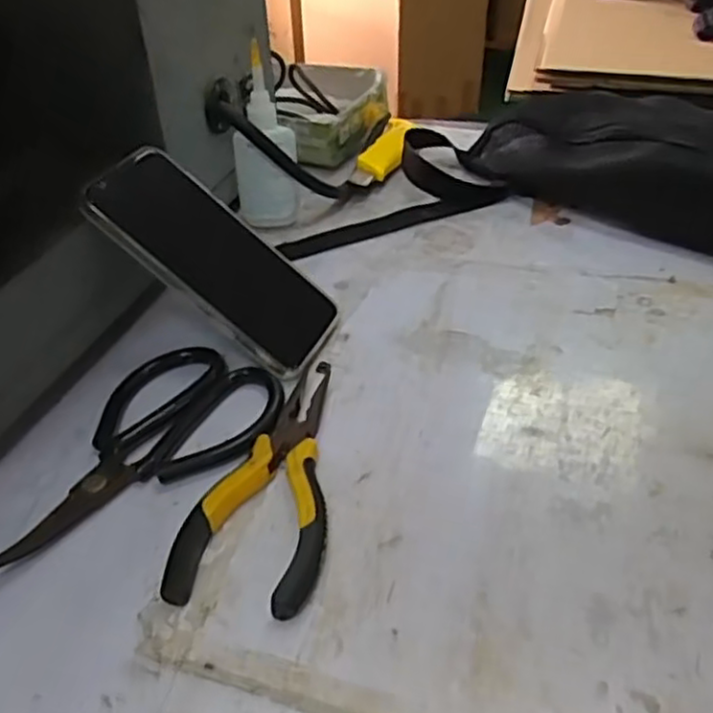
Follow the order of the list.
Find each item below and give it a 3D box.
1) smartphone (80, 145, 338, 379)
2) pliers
[{"bbox_3d":[-0.084,-0.060,0.444,0.160,0.012,0.084,39,41,-10],"label":"smartphone"},{"bbox_3d":[-0.039,0.054,0.378,0.068,0.017,0.170,5,39,9],"label":"pliers"}]

